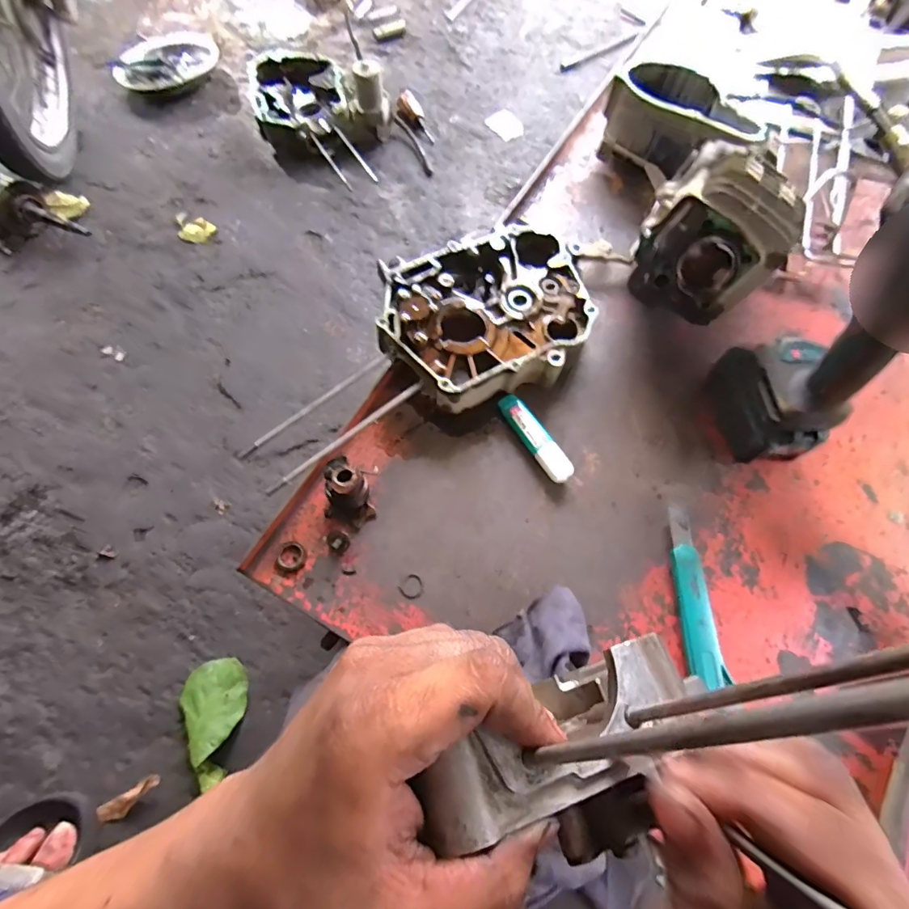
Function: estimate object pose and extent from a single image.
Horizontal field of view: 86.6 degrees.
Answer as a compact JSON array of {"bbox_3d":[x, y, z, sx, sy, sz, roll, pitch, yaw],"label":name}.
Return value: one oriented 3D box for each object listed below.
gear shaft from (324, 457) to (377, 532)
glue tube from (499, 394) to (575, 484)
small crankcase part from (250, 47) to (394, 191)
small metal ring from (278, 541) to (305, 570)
[{"bbox_3d":[-0.096,0.036,0.448,0.045,0.035,0.053,7,65,3],"label":"gear shaft"},{"bbox_3d":[0.081,-0.016,0.490,0.027,0.018,0.105,-29,68,-13],"label":"glue tube"},{"bbox_3d":[-0.276,-0.691,0.941,0.220,0.125,0.403,-35,69,-15],"label":"small crankcase part"},{"bbox_3d":[-0.149,0.092,0.440,0.025,0.005,0.024,0,65,0],"label":"small metal ring"}]

